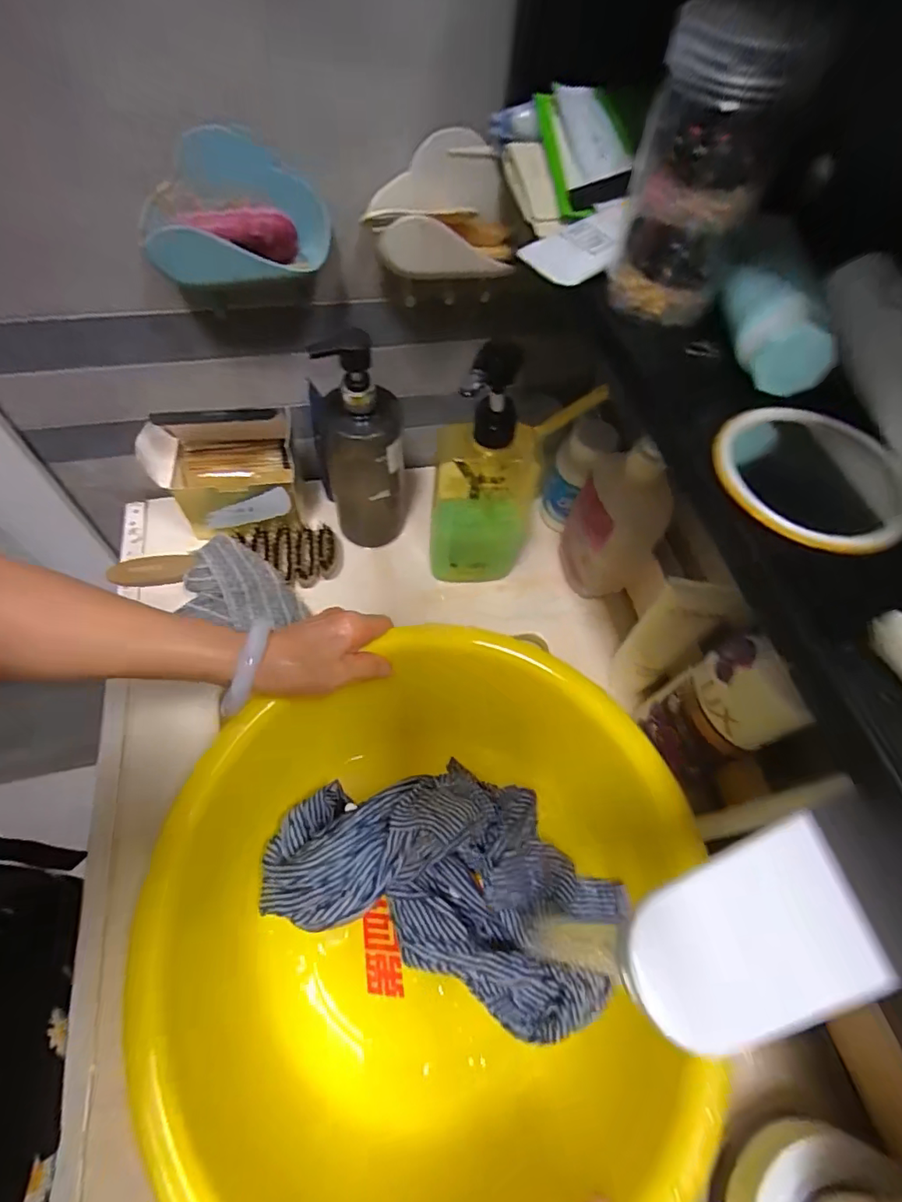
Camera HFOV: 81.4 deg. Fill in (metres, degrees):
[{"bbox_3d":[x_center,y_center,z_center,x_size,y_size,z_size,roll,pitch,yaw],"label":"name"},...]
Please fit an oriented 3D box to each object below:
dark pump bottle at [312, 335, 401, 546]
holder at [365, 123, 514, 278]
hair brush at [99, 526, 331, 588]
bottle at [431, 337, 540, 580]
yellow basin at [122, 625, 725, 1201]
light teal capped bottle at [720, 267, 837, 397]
[{"bbox_3d":[-0.077,-0.135,0.448,0.065,0.184,0.055,-2,58,-6],"label":"dark pump bottle"},{"bbox_3d":[-0.010,-0.274,0.369,0.097,0.081,0.044,-11,60,-11],"label":"holder"},{"bbox_3d":[-0.216,-0.042,0.507,0.207,0.036,0.059,0,58,-5],"label":"hair brush"},{"bbox_3d":[0.026,-0.088,0.448,0.085,0.220,0.048,5,58,-2],"label":"bottle"},{"bbox_3d":[-0.037,0.214,0.374,0.324,0.122,0.354,2,58,-4],"label":"yellow basin"},{"bbox_3d":[0.133,-0.117,0.218,0.024,0.026,0.062,0,58,-5],"label":"light teal capped bottle"}]

